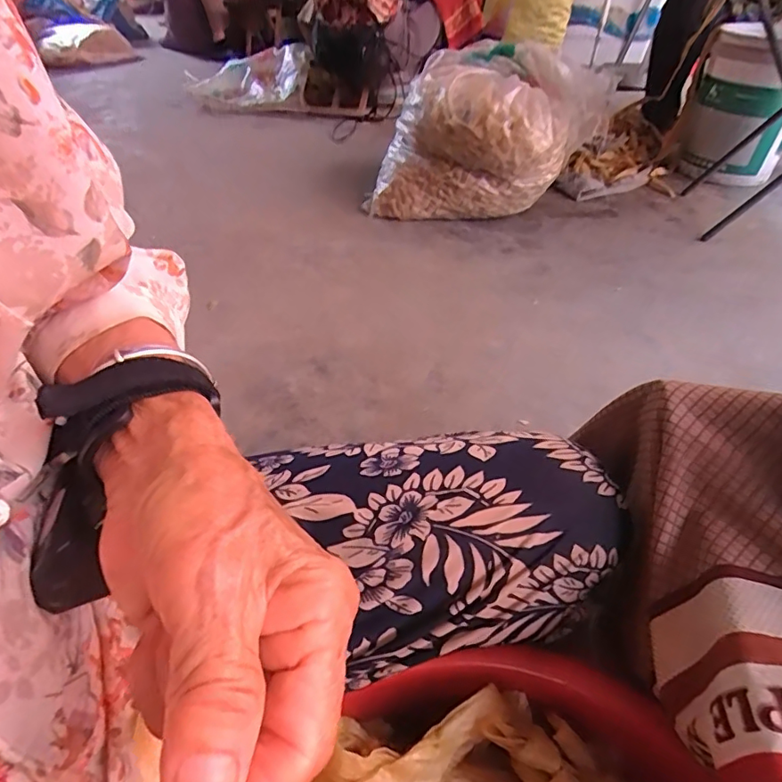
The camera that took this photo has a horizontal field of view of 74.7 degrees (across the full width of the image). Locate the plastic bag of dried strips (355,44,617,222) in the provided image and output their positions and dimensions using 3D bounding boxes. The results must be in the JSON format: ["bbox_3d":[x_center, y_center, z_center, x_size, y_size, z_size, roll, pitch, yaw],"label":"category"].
[{"bbox_3d":[0.245,-0.658,1.340,0.549,0.323,0.377,10,44,11],"label":"plastic bag of dried strips"}]

